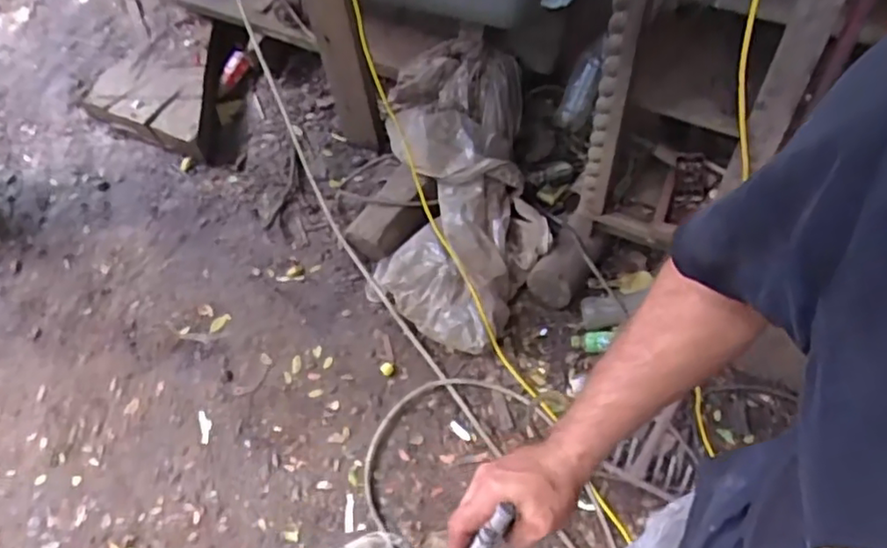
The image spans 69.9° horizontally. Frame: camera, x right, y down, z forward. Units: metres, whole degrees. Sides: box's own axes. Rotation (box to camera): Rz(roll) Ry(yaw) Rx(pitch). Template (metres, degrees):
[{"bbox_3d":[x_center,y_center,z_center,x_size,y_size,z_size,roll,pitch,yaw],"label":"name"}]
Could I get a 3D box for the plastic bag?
[{"bbox_3d":[0.039,-0.236,1.660,0.439,0.210,0.855,1,63,5],"label":"plastic bag"}]

